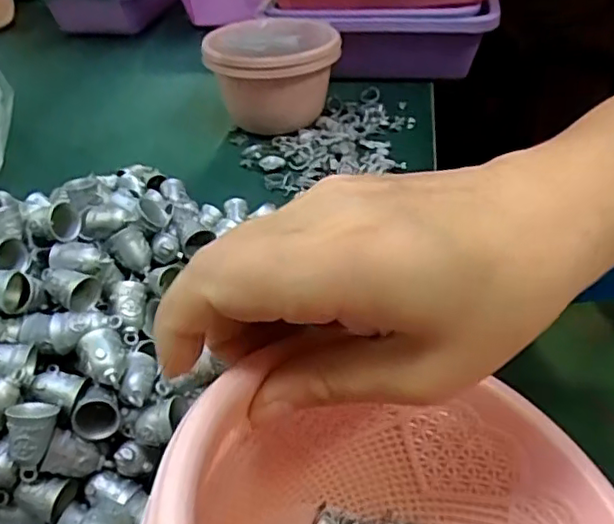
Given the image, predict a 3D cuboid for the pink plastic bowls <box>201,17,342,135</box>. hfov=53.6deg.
[{"bbox_3d":[-0.035,-0.209,0.680,0.136,0.106,0.132,-2,39,2],"label":"pink plastic bowls"}]

